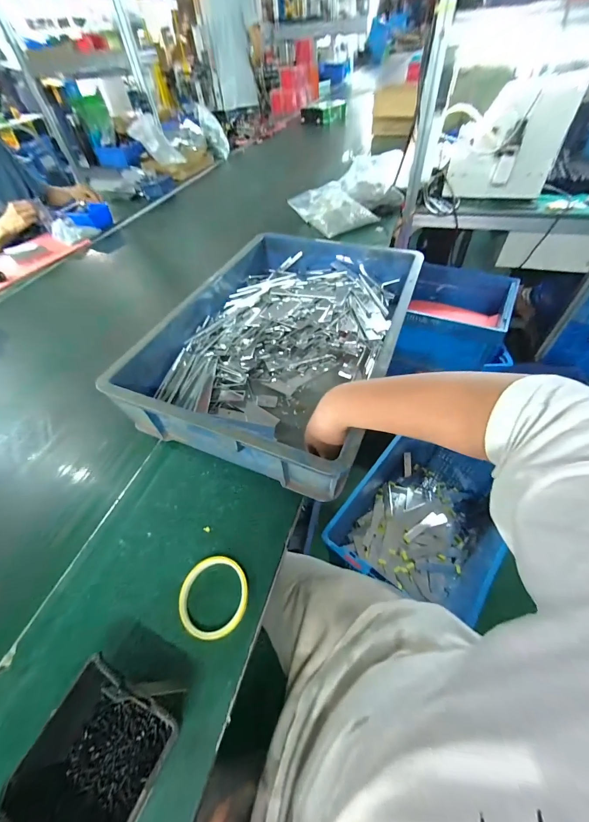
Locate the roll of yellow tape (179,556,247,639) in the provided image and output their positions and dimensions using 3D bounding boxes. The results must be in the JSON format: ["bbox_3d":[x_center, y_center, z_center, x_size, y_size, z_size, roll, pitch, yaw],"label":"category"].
[{"bbox_3d":[-0.105,0.241,0.400,0.086,0.025,0.093,-3,51,4],"label":"roll of yellow tape"}]

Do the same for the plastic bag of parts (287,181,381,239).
[{"bbox_3d":[0.141,-0.743,1.131,0.212,0.066,0.310,-25,53,-14],"label":"plastic bag of parts"}]

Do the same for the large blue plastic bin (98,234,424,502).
[{"bbox_3d":[-0.003,-0.160,0.639,0.424,0.134,0.601,19,56,19],"label":"large blue plastic bin"}]

